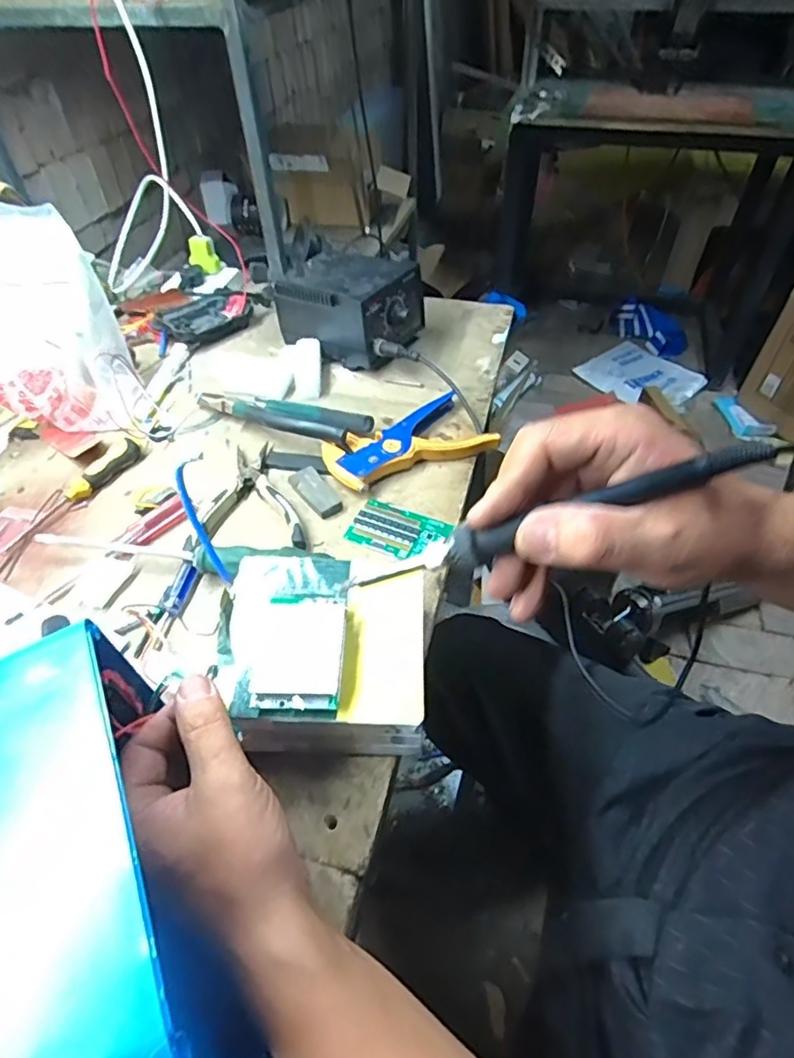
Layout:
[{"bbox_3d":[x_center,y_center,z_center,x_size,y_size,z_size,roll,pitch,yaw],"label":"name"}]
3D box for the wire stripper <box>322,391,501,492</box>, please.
[{"bbox_3d":[0.006,-0.090,0.575,0.158,0.023,0.095,-19,52,-15],"label":"wire stripper"}]

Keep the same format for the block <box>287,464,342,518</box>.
[{"bbox_3d":[-0.076,-0.035,0.536,0.026,0.008,0.061,-31,56,-23],"label":"block"}]

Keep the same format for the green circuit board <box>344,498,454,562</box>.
[{"bbox_3d":[0.001,0.002,0.509,0.082,0.005,0.054,20,53,17],"label":"green circuit board"}]

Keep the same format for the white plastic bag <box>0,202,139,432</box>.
[{"bbox_3d":[-0.368,-0.193,0.561,0.165,0.192,0.104,-9,50,-7],"label":"white plastic bag"}]

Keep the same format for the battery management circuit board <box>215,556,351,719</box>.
[{"bbox_3d":[-0.073,0.063,0.372,0.083,0.015,0.118,-3,50,-2],"label":"battery management circuit board"}]

